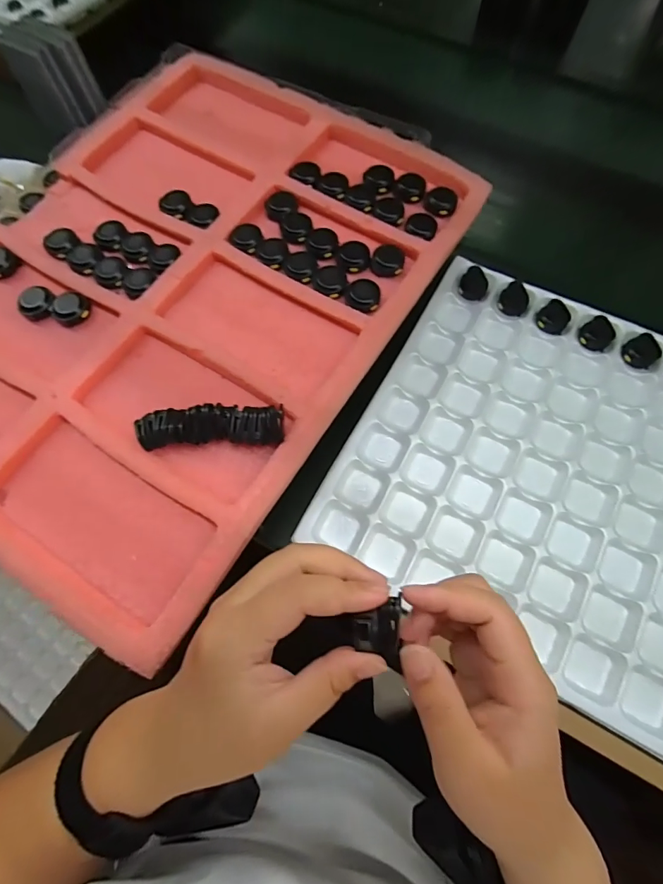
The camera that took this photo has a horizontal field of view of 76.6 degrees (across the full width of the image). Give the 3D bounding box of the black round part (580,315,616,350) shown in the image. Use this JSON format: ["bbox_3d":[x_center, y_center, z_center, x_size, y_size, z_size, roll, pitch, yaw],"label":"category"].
[{"bbox_3d":[0.267,-0.109,0.421,0.024,0.018,0.029,-36,72,-15],"label":"black round part"}]

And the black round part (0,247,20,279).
[{"bbox_3d":[-0.303,-0.164,0.383,0.030,0.009,0.027,30,70,11],"label":"black round part"}]

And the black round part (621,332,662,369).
[{"bbox_3d":[0.305,-0.089,0.413,0.027,0.018,0.031,-36,72,-15],"label":"black round part"}]

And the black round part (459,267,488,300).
[{"bbox_3d":[0.154,-0.170,0.448,0.029,0.024,0.024,27,69,10],"label":"black round part"}]

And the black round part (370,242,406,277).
[{"bbox_3d":[0.051,-0.164,0.378,0.029,0.008,0.031,0,67,-1],"label":"black round part"}]

